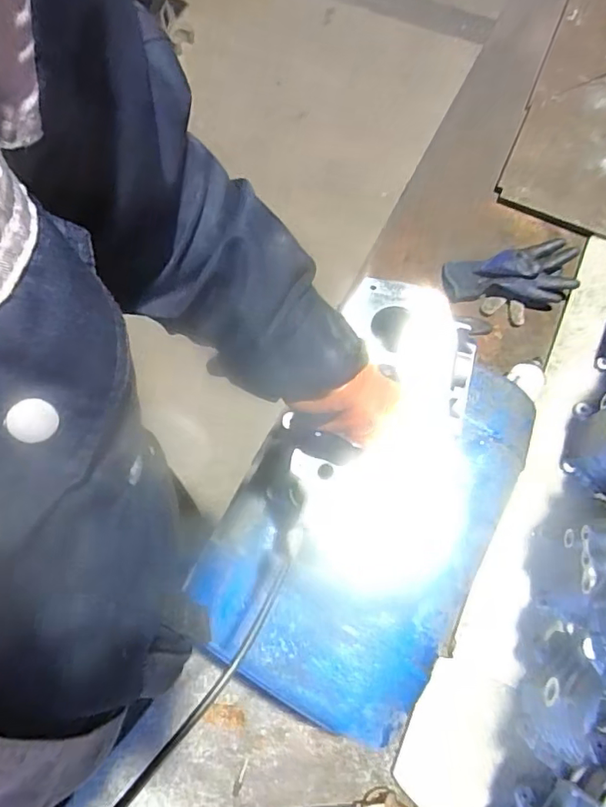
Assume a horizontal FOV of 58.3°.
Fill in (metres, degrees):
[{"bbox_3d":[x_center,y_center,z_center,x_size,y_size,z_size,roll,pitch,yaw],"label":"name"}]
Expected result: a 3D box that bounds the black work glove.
[{"bbox_3d":[0.364,-0.222,0.952,0.228,0.046,0.106,-5,70,10],"label":"black work glove"}]

